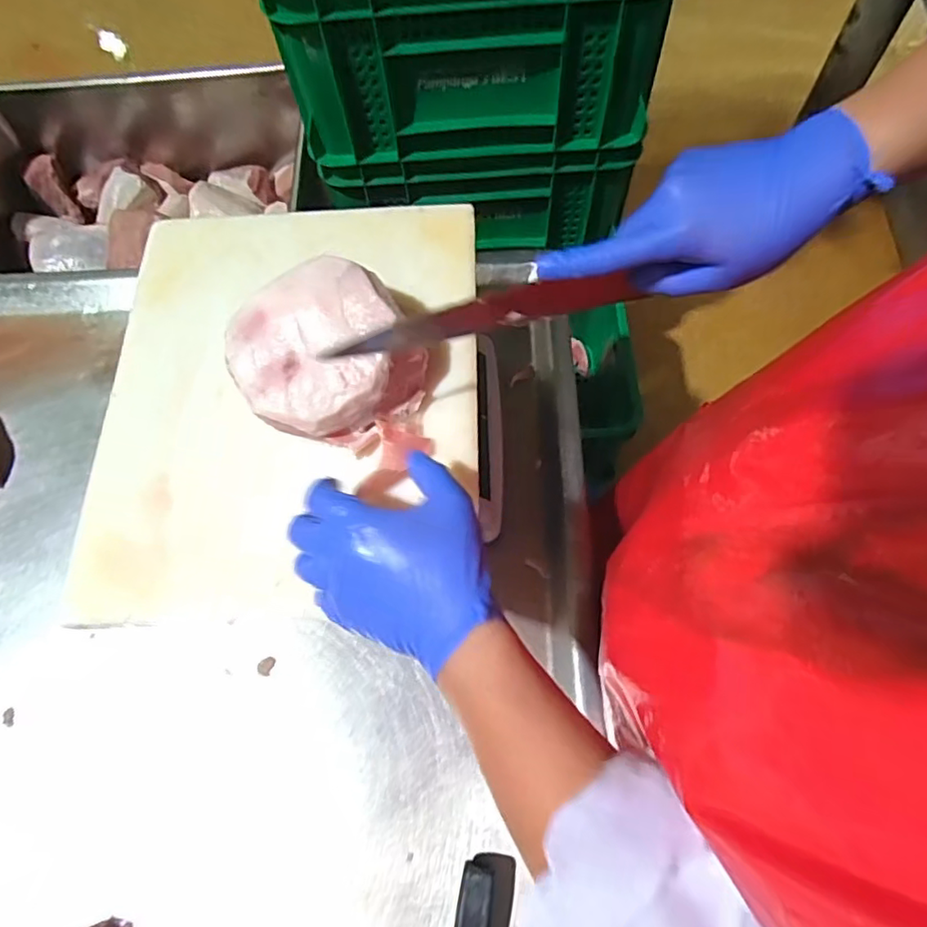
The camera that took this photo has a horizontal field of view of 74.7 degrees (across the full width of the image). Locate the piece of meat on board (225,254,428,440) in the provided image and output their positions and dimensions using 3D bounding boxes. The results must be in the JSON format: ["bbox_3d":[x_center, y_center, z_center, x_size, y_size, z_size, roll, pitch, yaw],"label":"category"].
[{"bbox_3d":[-0.100,-0.078,0.448,0.130,0.058,0.126,-30,70,-9],"label":"piece of meat on board"}]

